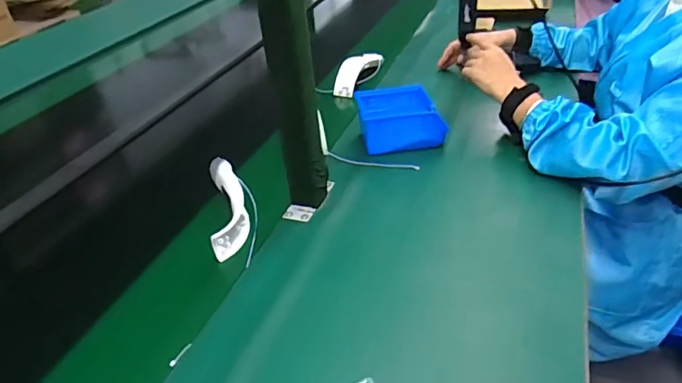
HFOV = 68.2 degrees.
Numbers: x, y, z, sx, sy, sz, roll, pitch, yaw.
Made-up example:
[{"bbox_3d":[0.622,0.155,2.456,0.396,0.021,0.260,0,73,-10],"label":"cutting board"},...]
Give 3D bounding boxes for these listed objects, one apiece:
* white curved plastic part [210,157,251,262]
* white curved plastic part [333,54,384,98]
[{"bbox_3d":[-0.163,0.011,0.724,0.048,0.040,0.187,-11,48,-8],"label":"white curved plastic part"},{"bbox_3d":[0.044,-0.271,1.113,0.039,0.059,0.172,16,40,28],"label":"white curved plastic part"}]

